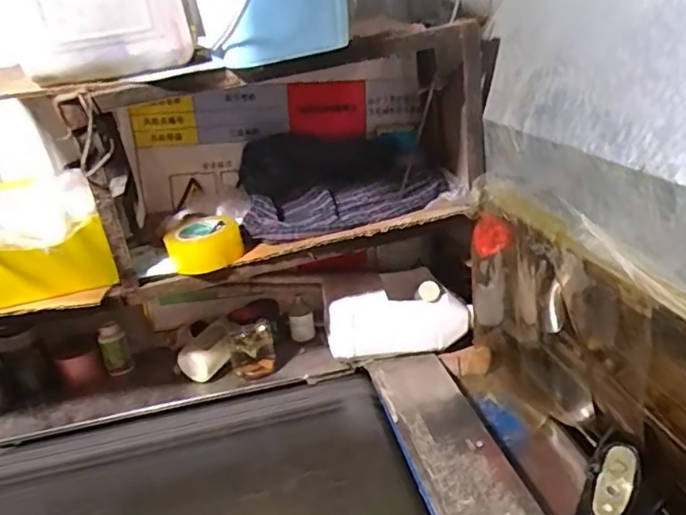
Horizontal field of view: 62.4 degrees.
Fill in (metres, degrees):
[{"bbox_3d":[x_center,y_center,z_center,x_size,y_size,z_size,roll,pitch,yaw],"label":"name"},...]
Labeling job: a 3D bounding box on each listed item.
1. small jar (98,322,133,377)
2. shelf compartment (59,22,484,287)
[{"bbox_3d":[-0.458,0.185,1.136,0.048,0.116,0.039,-18,26,-23],"label":"small jar"},{"bbox_3d":[-0.075,-0.195,0.968,0.629,0.292,0.312,-12,24,-10],"label":"shelf compartment"}]

